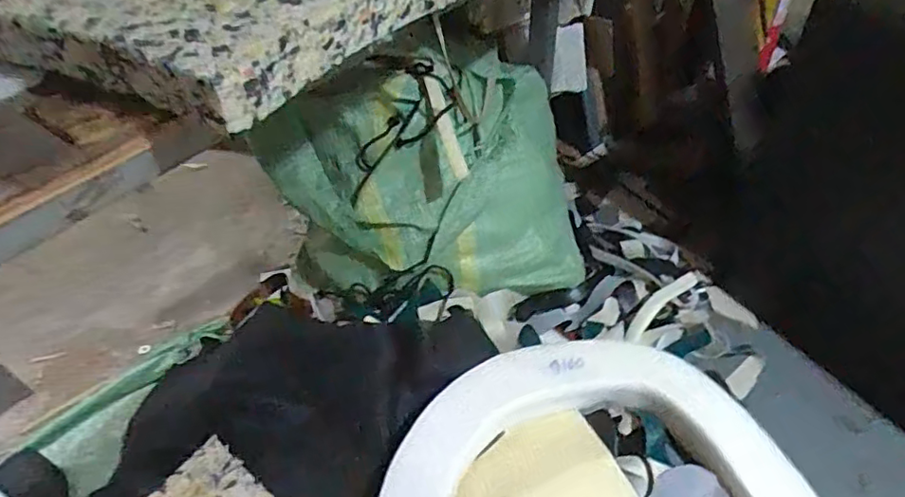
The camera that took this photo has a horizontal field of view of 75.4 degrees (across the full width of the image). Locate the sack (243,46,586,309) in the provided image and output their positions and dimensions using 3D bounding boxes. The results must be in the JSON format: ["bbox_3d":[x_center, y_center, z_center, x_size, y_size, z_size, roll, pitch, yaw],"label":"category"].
[{"bbox_3d":[-0.037,-0.115,0.981,0.498,0.338,0.294,-13,43,-12],"label":"sack"}]

